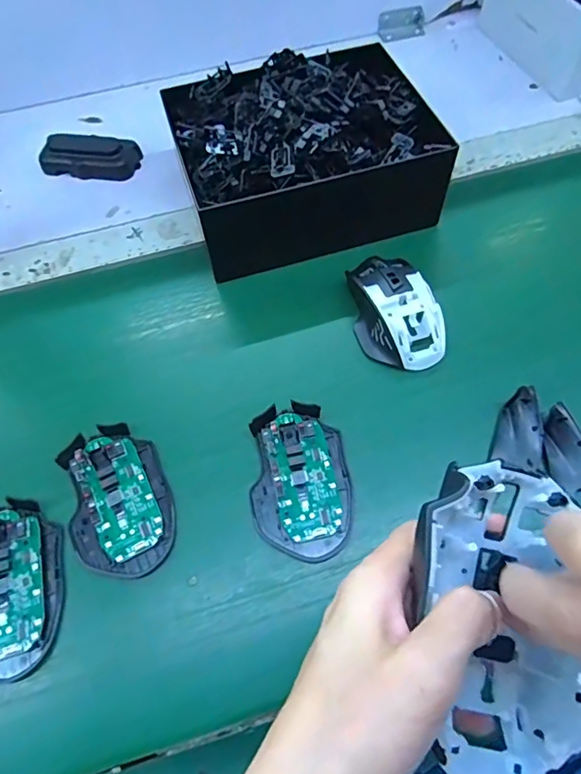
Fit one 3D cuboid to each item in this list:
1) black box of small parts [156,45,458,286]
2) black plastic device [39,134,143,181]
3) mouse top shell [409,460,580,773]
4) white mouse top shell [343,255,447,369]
[{"bbox_3d":[0.012,-0.227,0.484,0.223,0.107,0.177,-15,63,-6],"label":"black box of small parts"},{"bbox_3d":[-0.222,-0.256,0.557,0.105,0.026,0.044,5,63,5],"label":"black plastic device"},{"bbox_3d":[0.081,0.089,0.199,0.065,0.031,0.112,-6,74,-1],"label":"mouse top shell"},{"bbox_3d":[0.088,-0.067,0.430,0.067,0.033,0.110,-15,63,-6],"label":"white mouse top shell"}]

